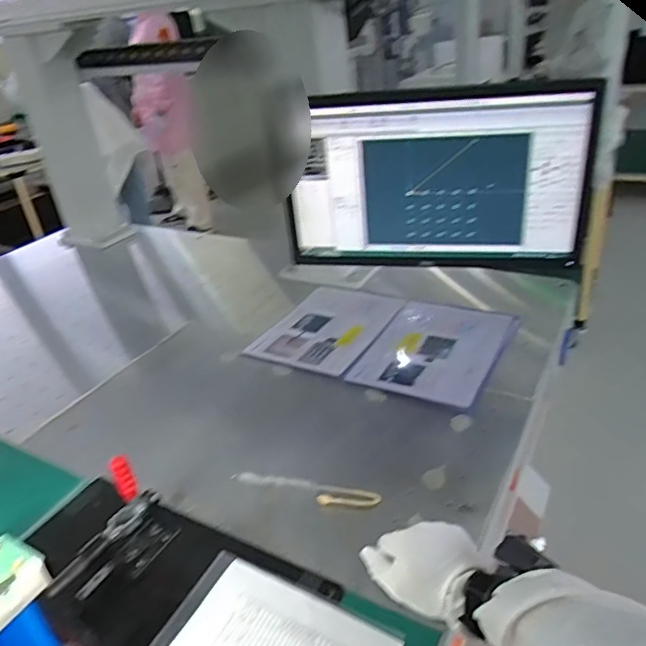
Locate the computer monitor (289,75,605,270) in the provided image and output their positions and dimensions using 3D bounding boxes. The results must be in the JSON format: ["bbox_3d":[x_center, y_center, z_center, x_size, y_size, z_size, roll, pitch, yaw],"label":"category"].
[{"bbox_3d":[0.172,-0.223,0.877,0.447,0.282,0.088,4,29,13],"label":"computer monitor"}]

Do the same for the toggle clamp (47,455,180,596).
[{"bbox_3d":[-0.242,0.238,0.637,0.057,0.121,0.154,12,35,28],"label":"toggle clamp"}]

